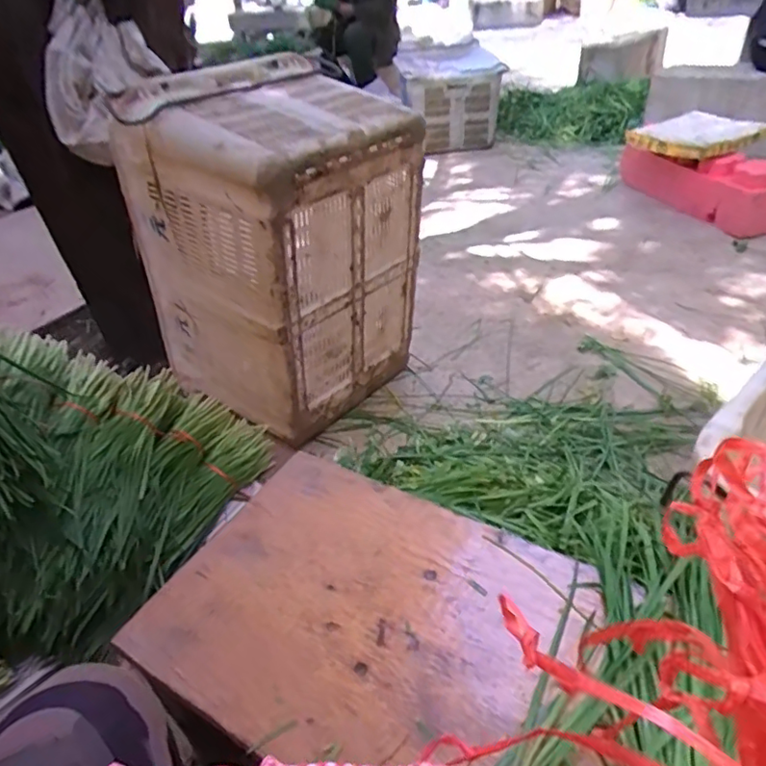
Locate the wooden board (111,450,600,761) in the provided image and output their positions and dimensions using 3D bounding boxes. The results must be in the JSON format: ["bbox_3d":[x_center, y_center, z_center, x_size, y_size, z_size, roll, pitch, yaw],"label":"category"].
[{"bbox_3d":[-0.024,0.220,0.567,0.381,0.013,0.293,17,44,27],"label":"wooden board"}]

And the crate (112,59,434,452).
[{"bbox_3d":[-0.188,-0.242,1.152,0.366,0.653,0.441,27,49,35],"label":"crate"}]

